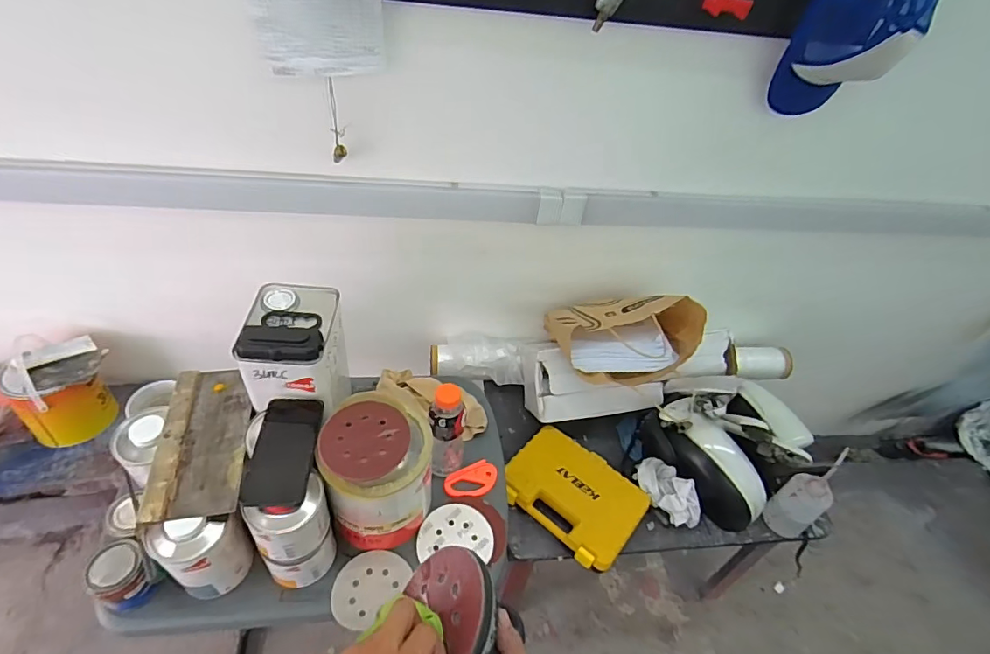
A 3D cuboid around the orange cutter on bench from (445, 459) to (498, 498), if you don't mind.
[{"bbox_3d":[-0.041,0.278,0.899,0.099,0.008,0.061,-18,51,-25],"label":"orange cutter on bench"}]

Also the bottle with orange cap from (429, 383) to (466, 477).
[{"bbox_3d":[-0.079,0.169,0.849,0.057,0.214,0.072,6,45,-3],"label":"bottle with orange cap"}]

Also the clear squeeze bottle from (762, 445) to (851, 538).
[{"bbox_3d":[0.629,0.337,0.998,0.080,0.205,0.079,-21,52,-27],"label":"clear squeeze bottle"}]

